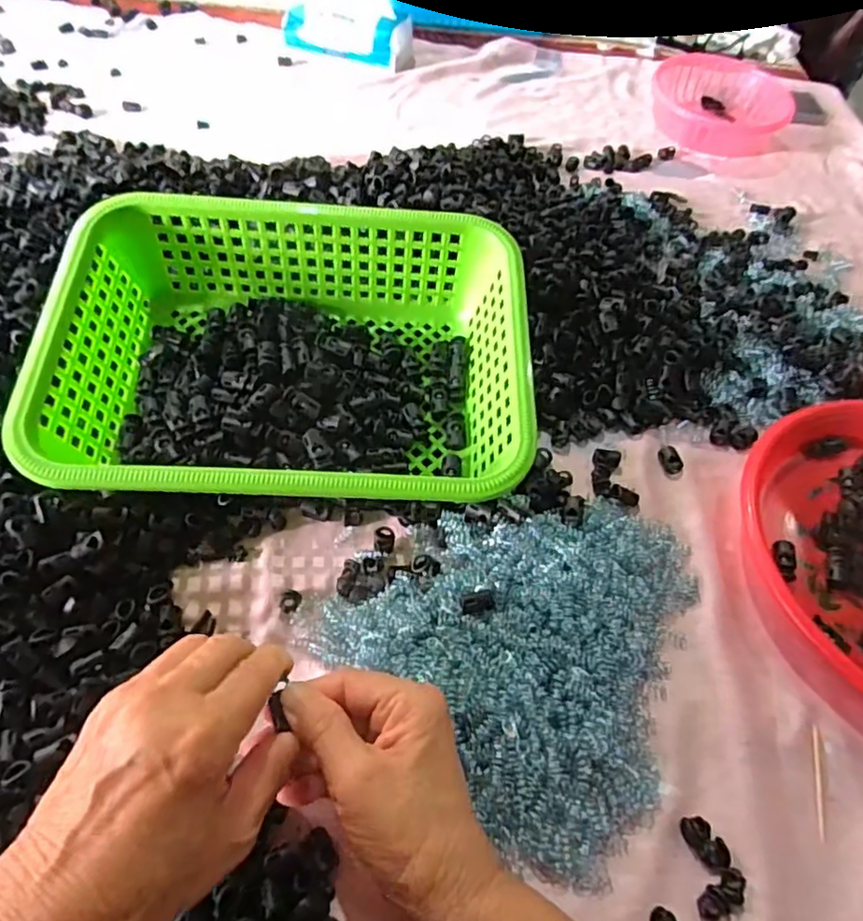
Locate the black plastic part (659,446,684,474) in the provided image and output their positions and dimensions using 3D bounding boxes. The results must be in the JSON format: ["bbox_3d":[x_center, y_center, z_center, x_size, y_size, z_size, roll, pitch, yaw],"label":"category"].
[{"bbox_3d":[0.182,-0.001,0.458,0.016,0.006,0.024,-7,55,-10],"label":"black plastic part"}]

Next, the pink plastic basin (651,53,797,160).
[{"bbox_3d":[0.374,-0.461,0.783,0.165,0.052,0.170,2,54,-3],"label":"pink plastic basin"}]

